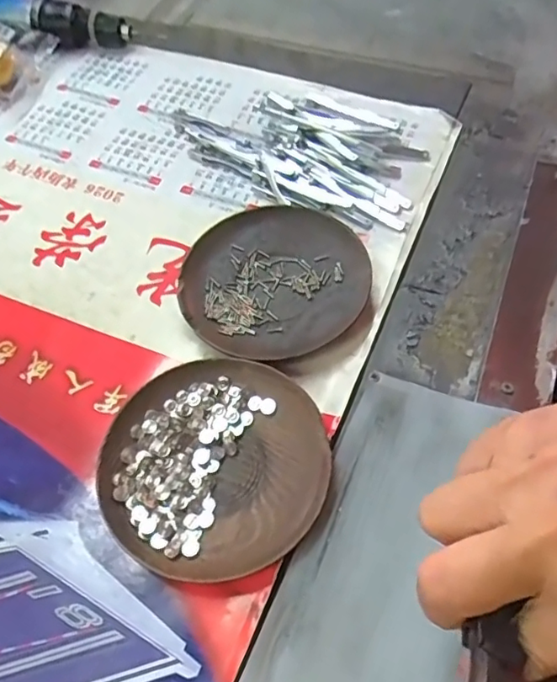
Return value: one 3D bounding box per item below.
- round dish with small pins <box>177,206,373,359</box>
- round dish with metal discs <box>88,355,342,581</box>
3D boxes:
[{"bbox_3d":[-0.003,-0.037,0.356,0.115,0.015,0.110,-2,57,3],"label":"round dish with small pins"},{"bbox_3d":[-0.032,0.063,0.296,0.115,0.015,0.111,-2,57,3],"label":"round dish with metal discs"}]

